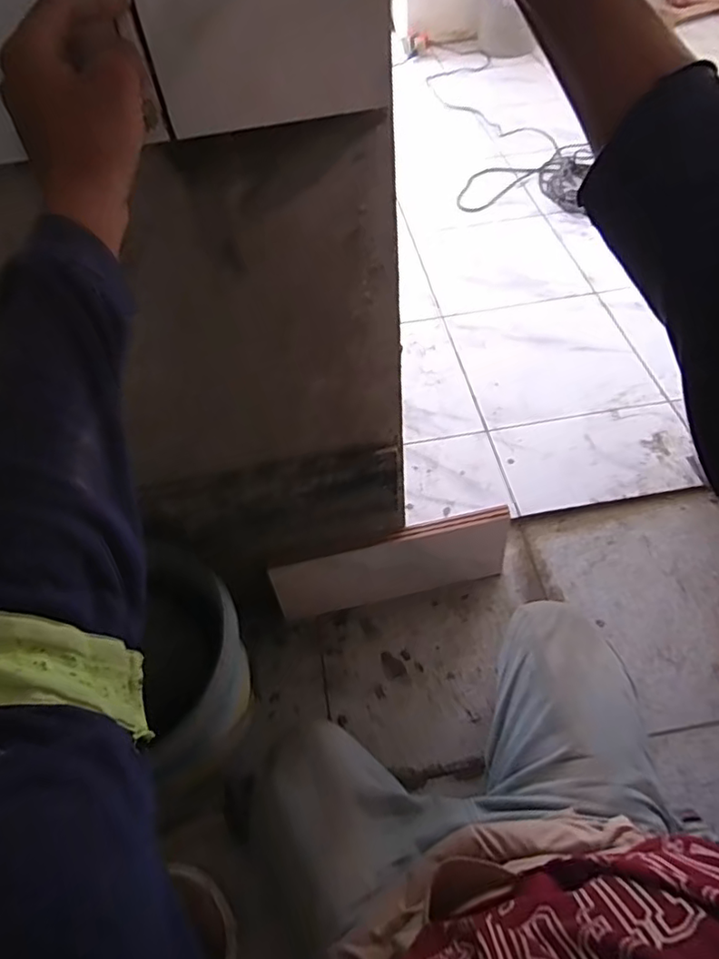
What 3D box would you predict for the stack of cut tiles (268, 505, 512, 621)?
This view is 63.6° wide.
[{"bbox_3d":[0.057,0.147,0.968,0.390,0.125,0.022,-13,20,0],"label":"stack of cut tiles"}]

